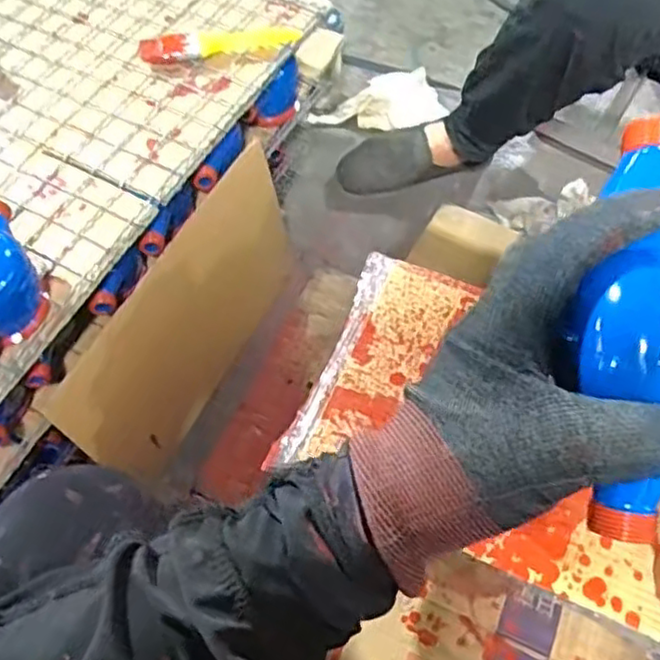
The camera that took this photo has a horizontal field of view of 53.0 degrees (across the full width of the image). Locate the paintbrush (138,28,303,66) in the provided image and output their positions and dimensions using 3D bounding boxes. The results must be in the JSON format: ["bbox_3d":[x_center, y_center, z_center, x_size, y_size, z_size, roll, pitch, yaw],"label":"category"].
[{"bbox_3d":[-0.122,-0.324,0.743,0.180,0.025,0.042,-11,61,-7],"label":"paintbrush"}]

